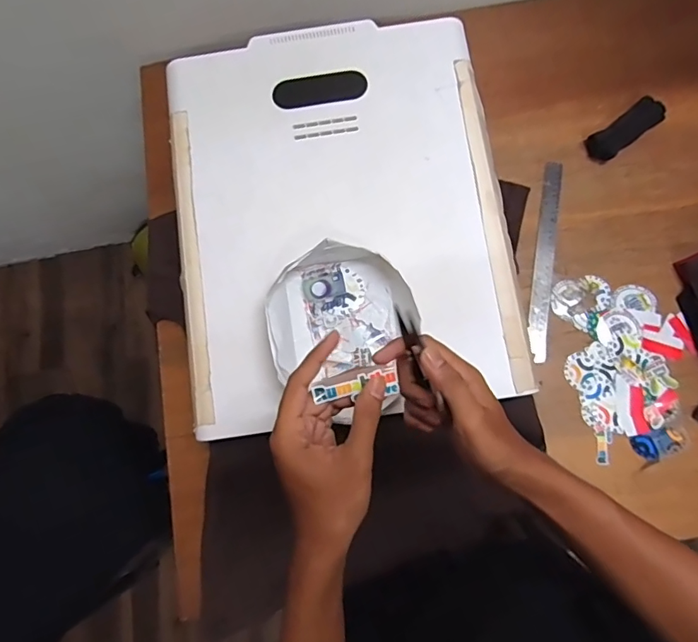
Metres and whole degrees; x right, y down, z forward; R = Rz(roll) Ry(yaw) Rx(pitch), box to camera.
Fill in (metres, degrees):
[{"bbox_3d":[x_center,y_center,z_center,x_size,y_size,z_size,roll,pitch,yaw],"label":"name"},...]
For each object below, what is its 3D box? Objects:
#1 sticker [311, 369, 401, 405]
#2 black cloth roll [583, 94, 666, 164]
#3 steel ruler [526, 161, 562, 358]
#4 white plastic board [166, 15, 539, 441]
[{"bbox_3d":[0.007,0.054,0.382,0.067,0.006,0.019,-8,76,-8],"label":"sticker"},{"bbox_3d":[0.438,-0.303,0.758,0.128,0.033,0.047,-37,79,-6],"label":"black cloth roll"},{"bbox_3d":[0.303,-0.098,0.740,0.026,0.007,0.319,9,80,2],"label":"steel ruler"},{"bbox_3d":[-0.016,-0.140,0.590,0.392,0.015,0.493,-9,80,1],"label":"white plastic board"}]

